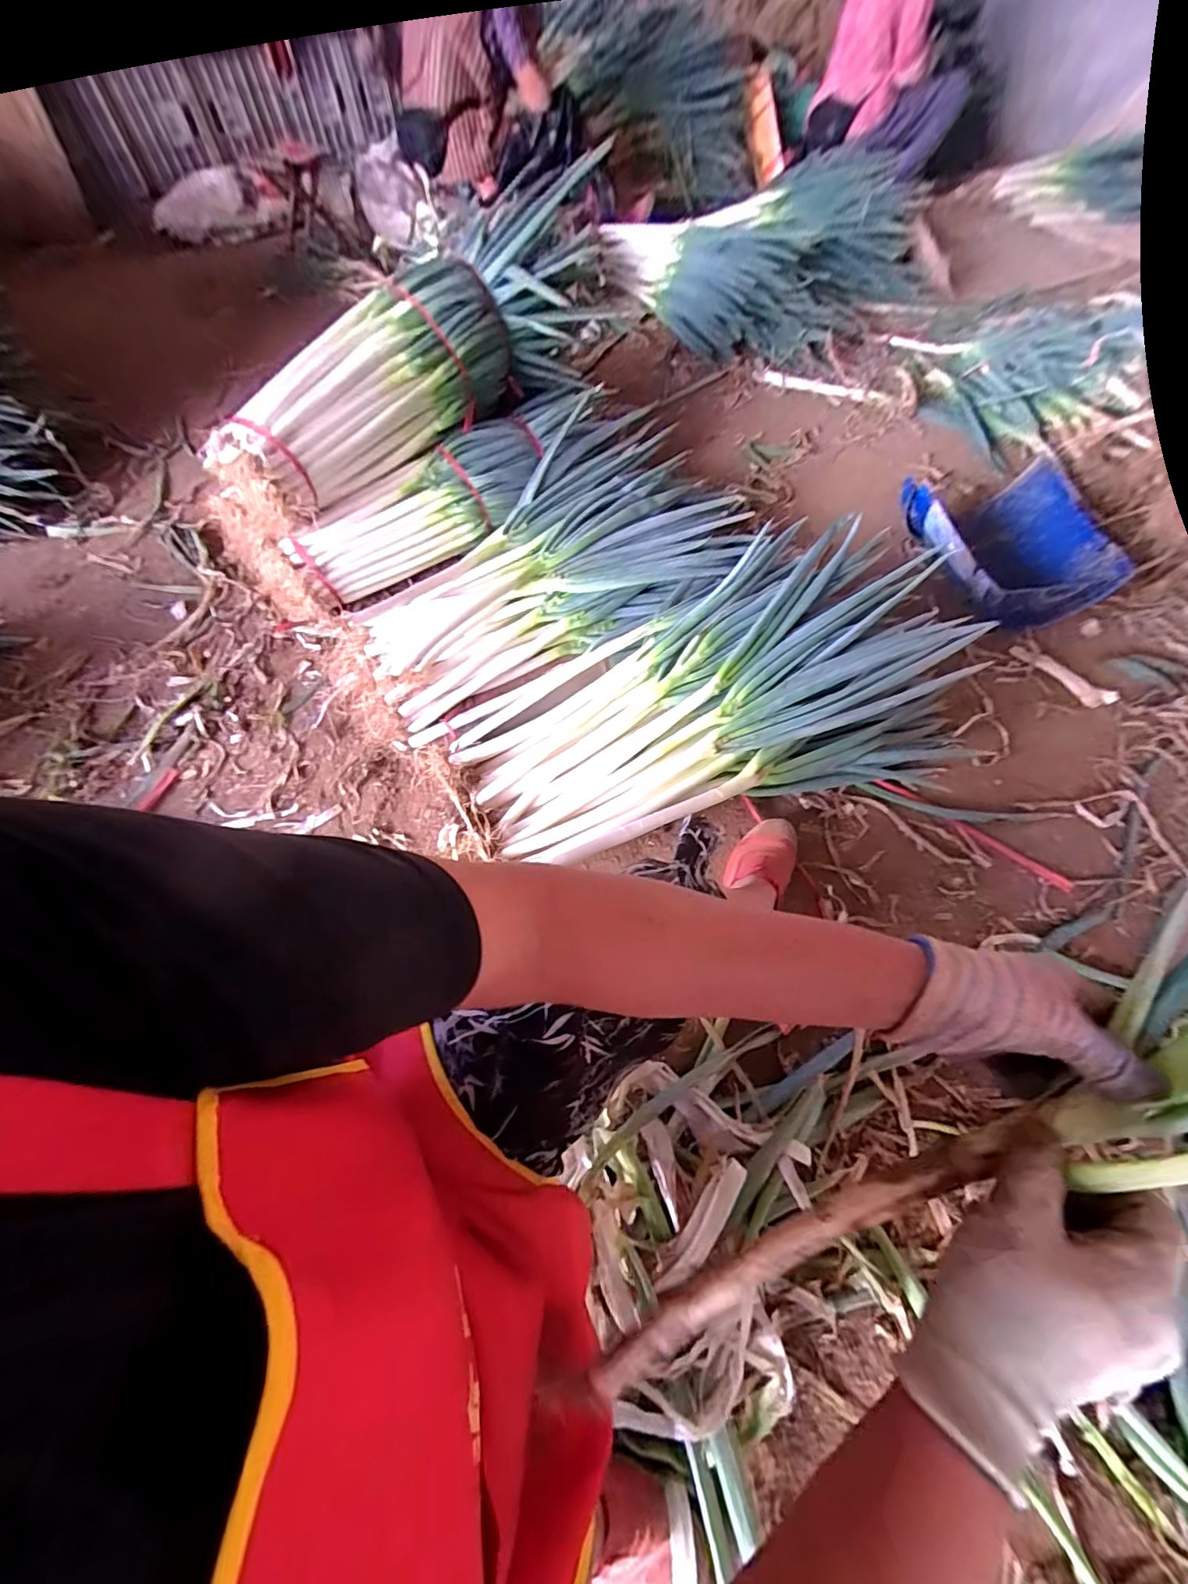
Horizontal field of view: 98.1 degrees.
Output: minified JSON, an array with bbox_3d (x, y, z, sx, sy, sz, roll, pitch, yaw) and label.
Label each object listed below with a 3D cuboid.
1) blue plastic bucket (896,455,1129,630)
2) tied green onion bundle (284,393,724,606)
[{"bbox_3d":[0.901,-0.539,1.135,0.370,0.138,0.394,0,59,0],"label":"blue plastic bucket"},{"bbox_3d":[-0.284,-0.664,1.154,0.765,0.137,0.212,-40,68,-19],"label":"tied green onion bundle"}]

